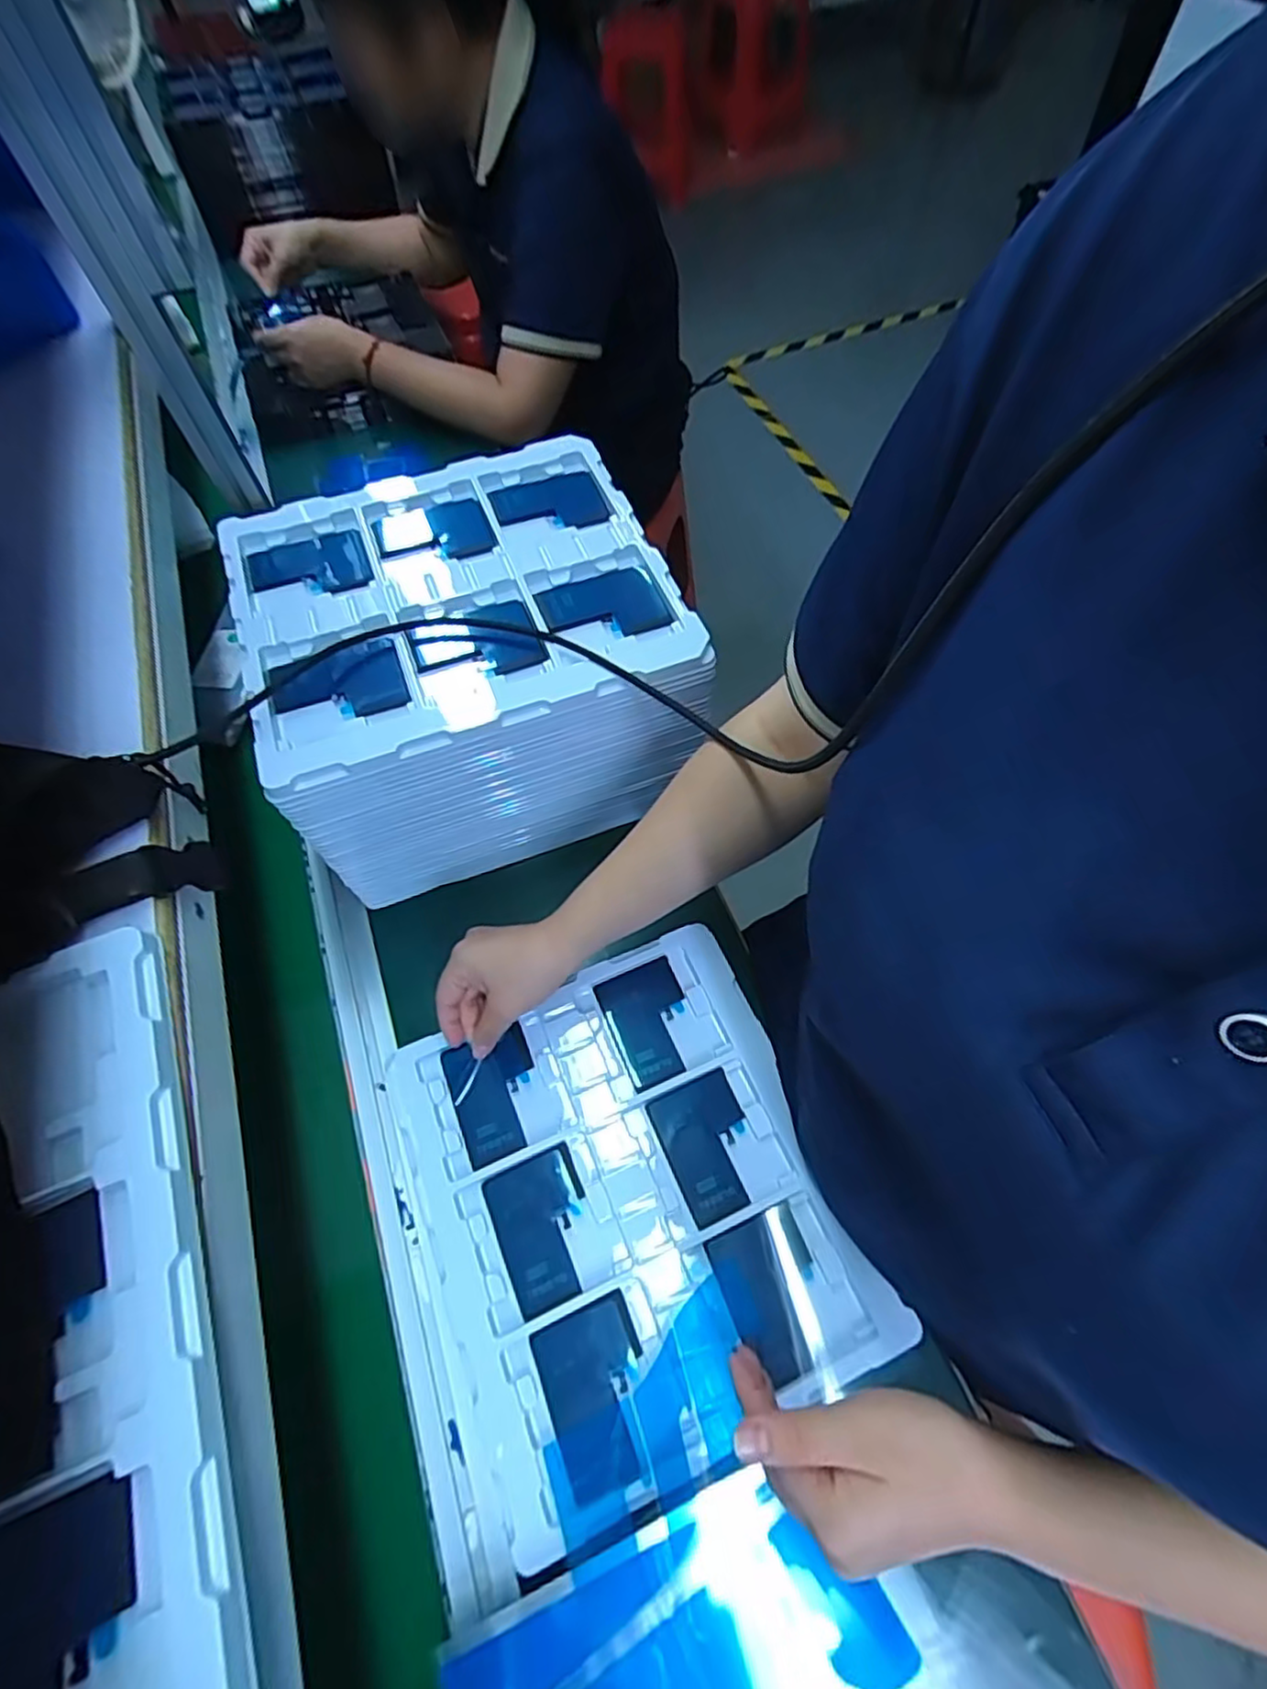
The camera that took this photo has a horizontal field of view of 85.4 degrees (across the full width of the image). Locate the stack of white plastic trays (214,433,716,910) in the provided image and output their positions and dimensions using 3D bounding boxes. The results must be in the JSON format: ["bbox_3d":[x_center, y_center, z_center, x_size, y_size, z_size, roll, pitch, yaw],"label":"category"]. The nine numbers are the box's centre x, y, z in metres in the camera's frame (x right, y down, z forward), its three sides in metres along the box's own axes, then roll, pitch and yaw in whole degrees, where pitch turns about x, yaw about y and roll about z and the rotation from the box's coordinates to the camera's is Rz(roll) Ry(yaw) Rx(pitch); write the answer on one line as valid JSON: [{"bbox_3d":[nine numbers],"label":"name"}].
[{"bbox_3d":[-0.133,-0.152,0.605,0.320,0.187,0.274,-19,63,-8],"label":"stack of white plastic trays"}]

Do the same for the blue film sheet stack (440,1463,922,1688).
[{"bbox_3d":[0.028,0.445,0.365,0.223,0.021,0.130,-21,62,-14],"label":"blue film sheet stack"}]

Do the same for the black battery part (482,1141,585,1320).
[{"bbox_3d":[-0.062,0.268,0.483,0.065,0.006,0.090,-22,64,-10],"label":"black battery part"}]

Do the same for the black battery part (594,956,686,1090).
[{"bbox_3d":[0.013,0.142,0.553,0.064,0.004,0.091,-21,64,-9],"label":"black battery part"}]

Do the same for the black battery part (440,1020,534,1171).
[{"bbox_3d":[-0.105,0.191,0.524,0.065,0.005,0.087,-20,64,-9],"label":"black battery part"}]

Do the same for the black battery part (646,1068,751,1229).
[{"bbox_3d":[0.057,0.223,0.510,0.065,0.004,0.090,-23,64,-10],"label":"black battery part"}]

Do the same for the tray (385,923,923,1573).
[{"bbox_3d":[-0.004,0.244,0.488,0.272,0.019,0.310,-22,64,-9],"label":"tray"}]

